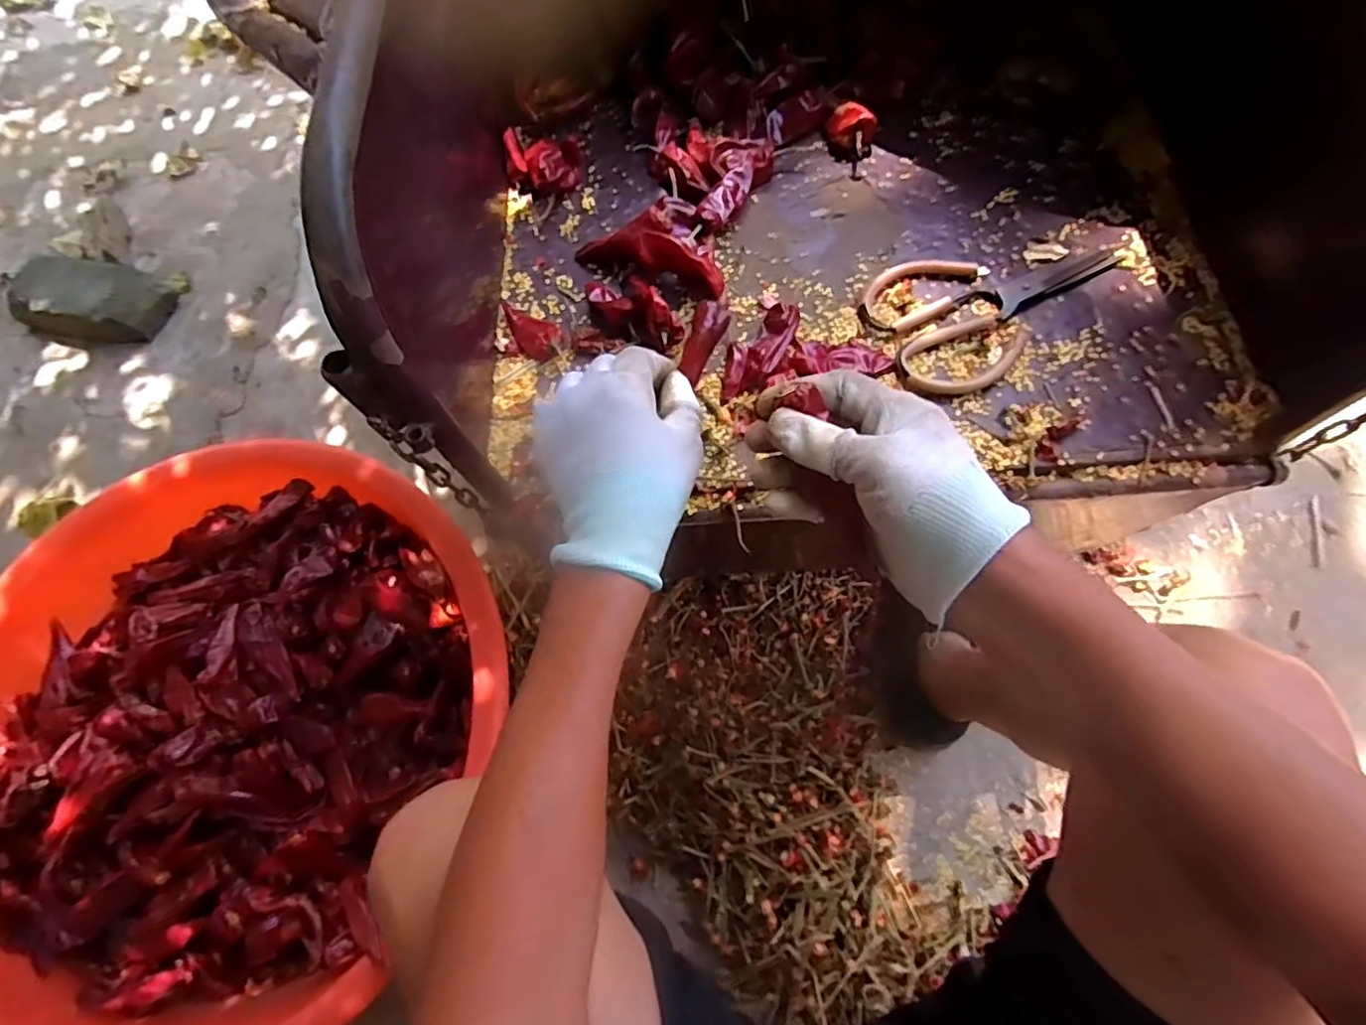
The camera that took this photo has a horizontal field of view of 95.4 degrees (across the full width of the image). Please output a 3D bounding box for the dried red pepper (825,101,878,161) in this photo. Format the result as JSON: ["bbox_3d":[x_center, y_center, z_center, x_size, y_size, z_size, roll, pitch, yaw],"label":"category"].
[{"bbox_3d":[0.142,-0.324,0.525,0.041,0.028,0.044,15,73,9],"label":"dried red pepper"}]

